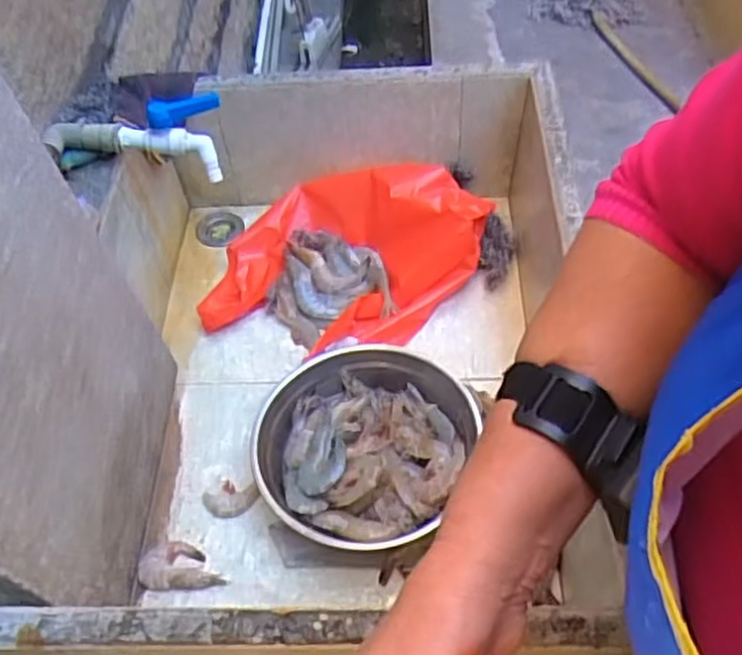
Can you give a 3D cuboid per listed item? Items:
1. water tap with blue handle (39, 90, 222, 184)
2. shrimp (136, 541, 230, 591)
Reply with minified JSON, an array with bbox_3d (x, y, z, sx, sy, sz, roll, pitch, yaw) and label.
[{"bbox_3d":[-0.249,-0.205,0.798,0.178,0.083,0.036,1,53,1],"label":"water tap with blue handle"},{"bbox_3d":[-0.183,0.230,0.735,0.083,0.011,0.049,-1,53,-1],"label":"shrimp"}]

